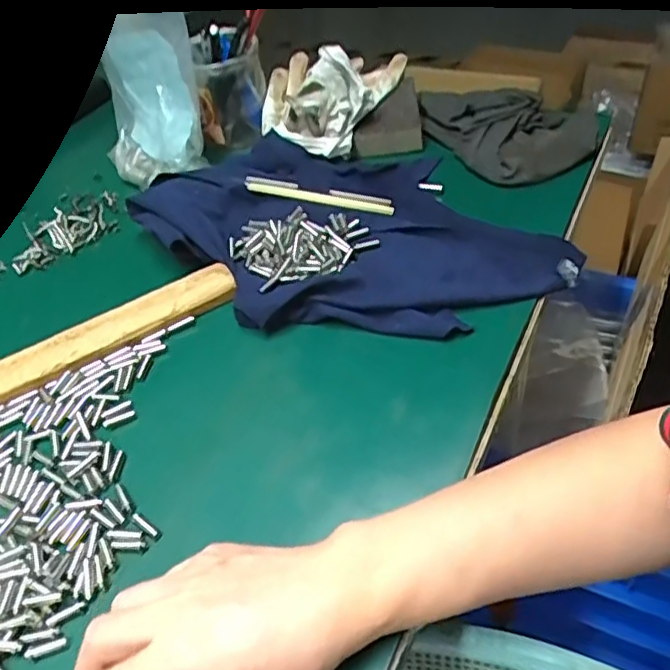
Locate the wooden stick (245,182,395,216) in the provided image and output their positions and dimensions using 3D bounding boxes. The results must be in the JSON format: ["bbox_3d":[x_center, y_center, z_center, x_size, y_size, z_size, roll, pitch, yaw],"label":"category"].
[{"bbox_3d":[-0.013,-0.115,0.525,0.126,0.009,0.011,10,50,-1],"label":"wooden stick"}]

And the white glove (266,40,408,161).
[{"bbox_3d":[-0.013,-0.249,0.615,0.123,0.055,0.149,15,52,18],"label":"white glove"}]

